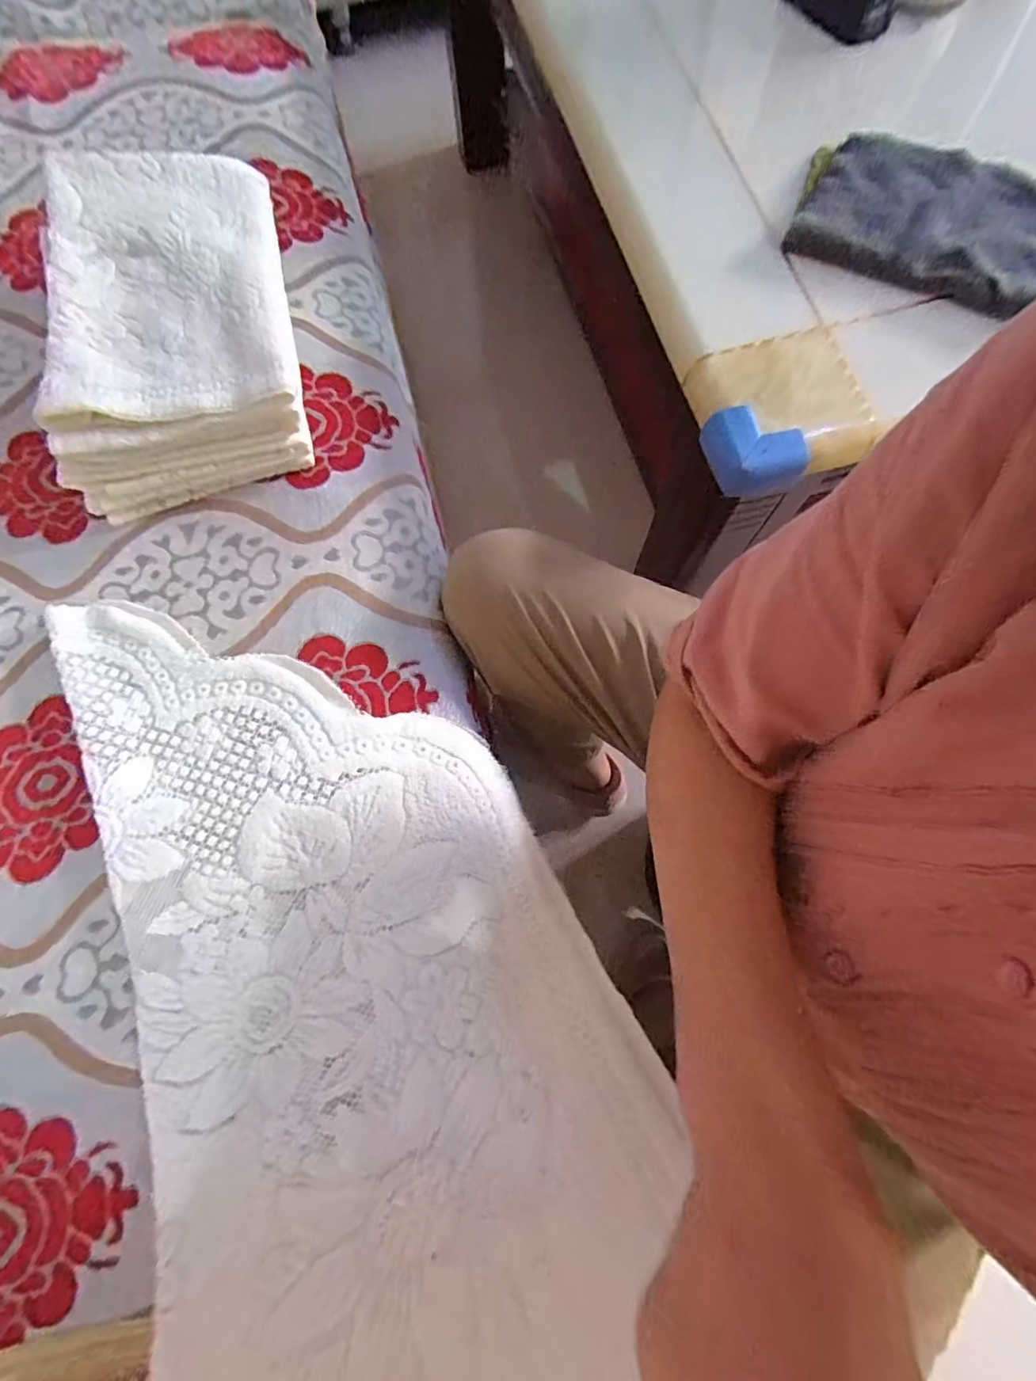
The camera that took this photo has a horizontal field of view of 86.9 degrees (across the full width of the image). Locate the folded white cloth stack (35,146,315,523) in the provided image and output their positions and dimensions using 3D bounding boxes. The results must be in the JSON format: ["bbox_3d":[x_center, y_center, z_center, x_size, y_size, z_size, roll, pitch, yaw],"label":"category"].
[{"bbox_3d":[-0.305,-0.331,0.492,0.199,0.090,0.316,-15,75,-2],"label":"folded white cloth stack"}]

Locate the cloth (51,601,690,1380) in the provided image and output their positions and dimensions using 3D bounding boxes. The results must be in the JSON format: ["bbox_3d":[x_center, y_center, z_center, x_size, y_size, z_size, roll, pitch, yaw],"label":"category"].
[{"bbox_3d":[-0.108,0.184,0.340,0.288,0.168,0.635,-27,54,-7],"label":"cloth"}]

